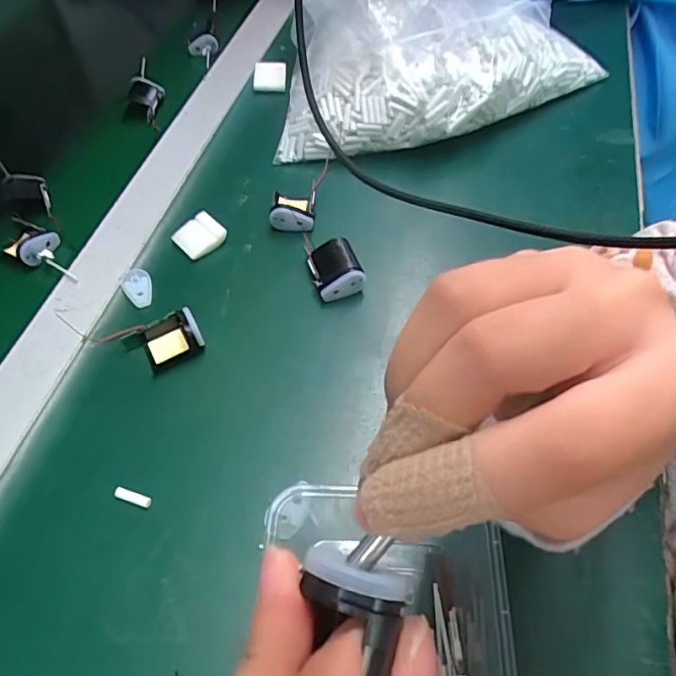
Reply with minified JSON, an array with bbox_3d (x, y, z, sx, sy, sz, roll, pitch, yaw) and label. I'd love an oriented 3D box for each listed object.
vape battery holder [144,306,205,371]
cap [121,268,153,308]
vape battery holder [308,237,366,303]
[{"bbox_3d":[-0.120,-0.001,0.371,0.039,0.019,0.035,-23,59,-12],"label":"vape battery holder"},{"bbox_3d":[-0.157,-0.040,0.405,0.022,0.007,0.034,-25,59,-13],"label":"cap"},{"bbox_3d":[-0.003,-0.053,0.397,0.034,0.024,0.044,-18,58,-9],"label":"vape battery holder"}]

